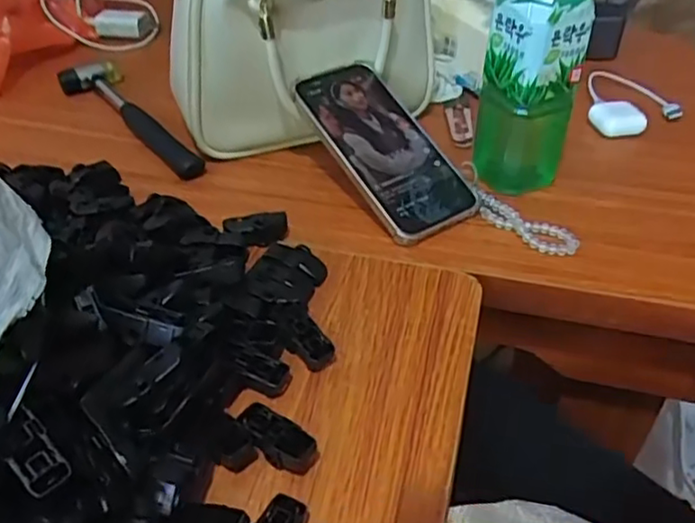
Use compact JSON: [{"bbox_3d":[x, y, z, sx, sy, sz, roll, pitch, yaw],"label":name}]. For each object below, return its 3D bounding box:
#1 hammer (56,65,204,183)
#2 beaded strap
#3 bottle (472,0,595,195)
[{"bbox_3d":[-0.209,-0.141,0.616,0.057,0.023,0.249,-26,48,-29],"label":"hammer"},{"bbox_3d":[0.135,-0.030,0.489,0.084,0.009,0.029,24,45,24],"label":"beaded strap"},{"bbox_3d":[0.144,-0.151,0.492,0.073,0.196,0.070,12,41,12],"label":"bottle"}]

